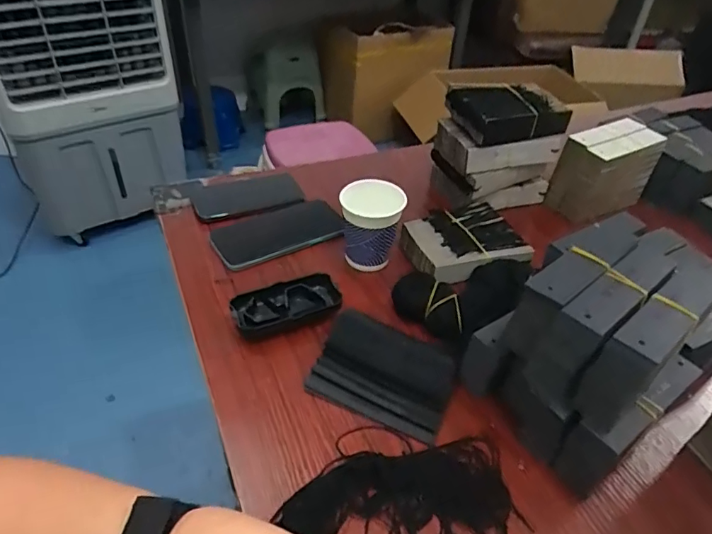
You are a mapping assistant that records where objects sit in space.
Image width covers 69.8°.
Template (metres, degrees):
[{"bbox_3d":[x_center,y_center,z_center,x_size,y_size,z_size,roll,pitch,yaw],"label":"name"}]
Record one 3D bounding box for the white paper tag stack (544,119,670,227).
[{"bbox_3d":[0.344,-0.134,0.702,0.135,0.103,0.067,-19,46,-25],"label":"white paper tag stack"}]

